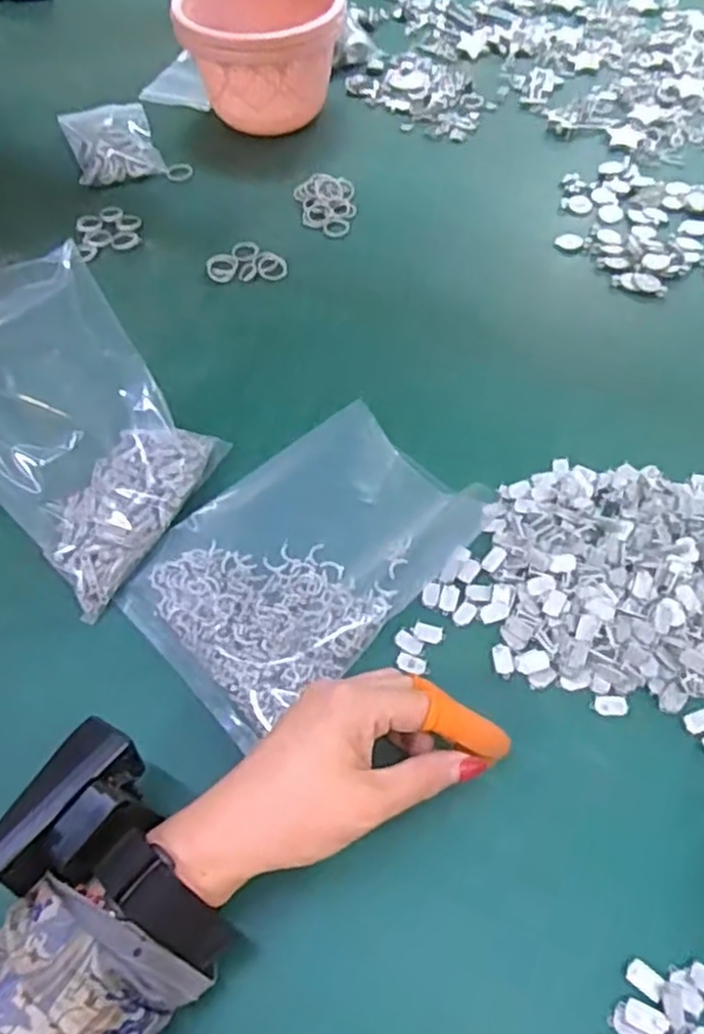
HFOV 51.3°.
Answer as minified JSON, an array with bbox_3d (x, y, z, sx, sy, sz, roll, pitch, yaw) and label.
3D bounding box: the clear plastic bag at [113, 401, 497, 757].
[{"bbox_3d":[-0.027,0.019,0.429,0.131,0.014,0.197,38,62,23],"label":"clear plastic bag"}]

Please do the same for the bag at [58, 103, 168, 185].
[{"bbox_3d":[-0.220,-0.343,0.671,0.074,0.021,0.103,-18,57,-12],"label":"bag"}]

